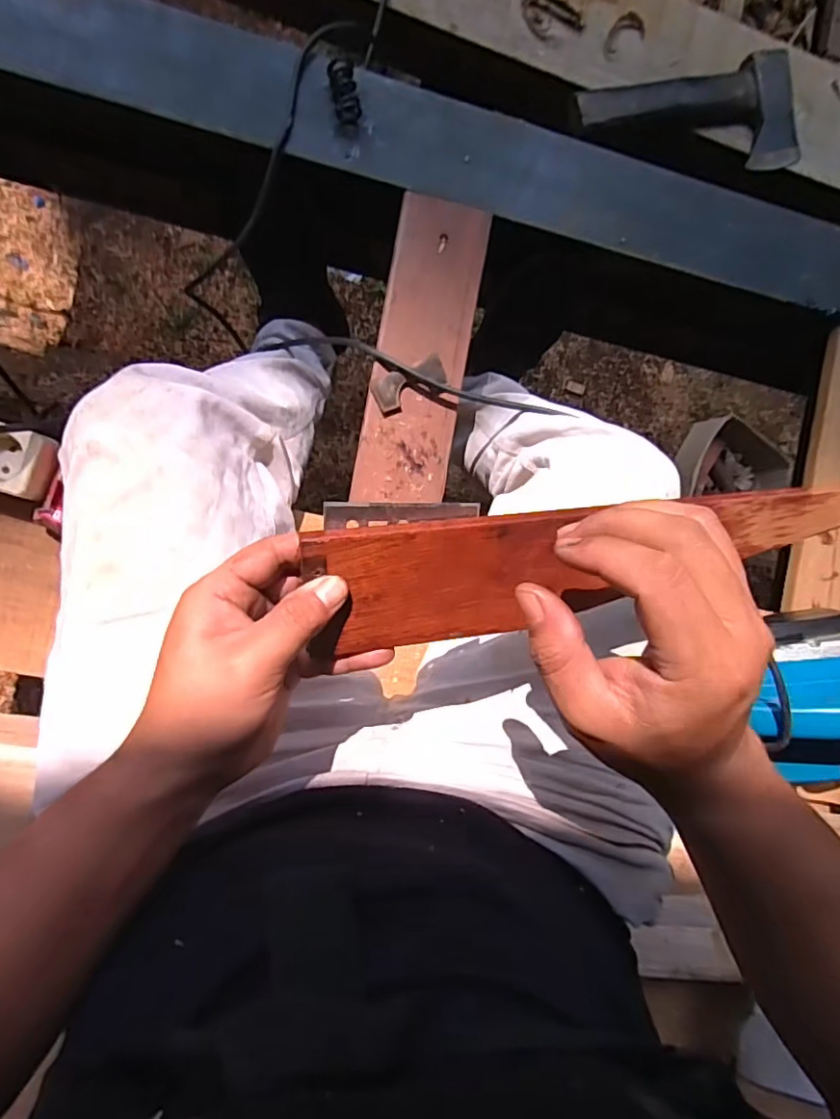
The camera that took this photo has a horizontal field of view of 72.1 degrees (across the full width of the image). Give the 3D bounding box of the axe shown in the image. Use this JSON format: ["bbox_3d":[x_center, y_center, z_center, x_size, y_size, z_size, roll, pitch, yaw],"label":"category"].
[{"bbox_3d":[0.305,-0.475,0.639,0.261,0.027,0.121,-21,94,-8],"label":"axe"}]

